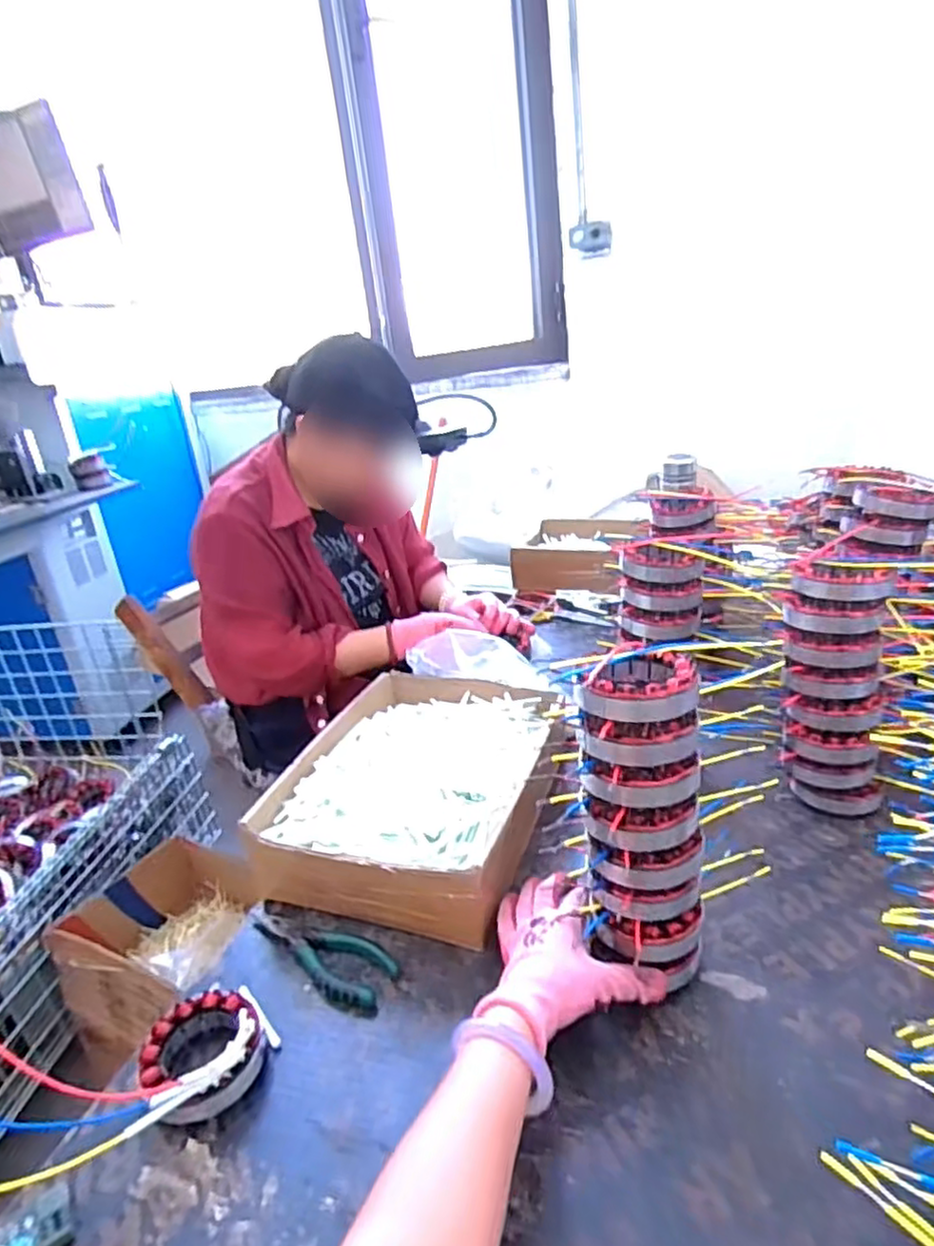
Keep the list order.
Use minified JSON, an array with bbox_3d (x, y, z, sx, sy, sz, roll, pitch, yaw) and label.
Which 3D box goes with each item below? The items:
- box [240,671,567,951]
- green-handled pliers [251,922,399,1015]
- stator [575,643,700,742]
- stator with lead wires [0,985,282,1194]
[{"bbox_3d":[-0.039,0.170,0.747,0.245,0.087,0.339,2,25,22],"label":"box"},{"bbox_3d":[-0.128,0.290,0.598,0.139,0.011,0.053,10,46,29],"label":"green-handled pliers"},{"bbox_3d":[0.124,0.049,0.498,0.088,0.044,0.075,-5,23,6],"label":"stator"},{"bbox_3d":[-0.263,0.332,0.492,0.240,0.062,0.111,-14,24,-14],"label":"stator with lead wires"}]

